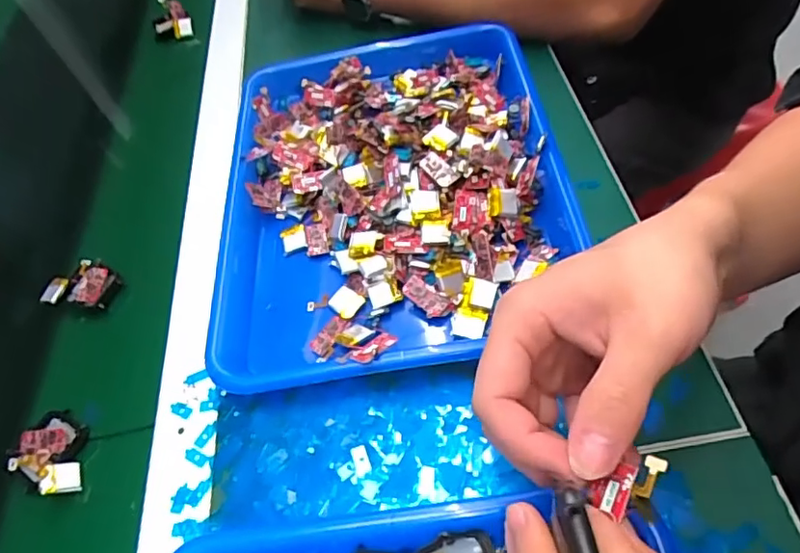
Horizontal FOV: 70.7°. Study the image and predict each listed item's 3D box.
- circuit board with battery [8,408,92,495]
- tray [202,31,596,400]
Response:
[{"bbox_3d":[-0.219,0.111,0.359,0.053,0.016,0.049,8,58,16],"label":"circuit board with battery"},{"bbox_3d":[-0.014,-0.082,0.434,0.263,0.054,0.331,-11,55,3],"label":"tray"}]

